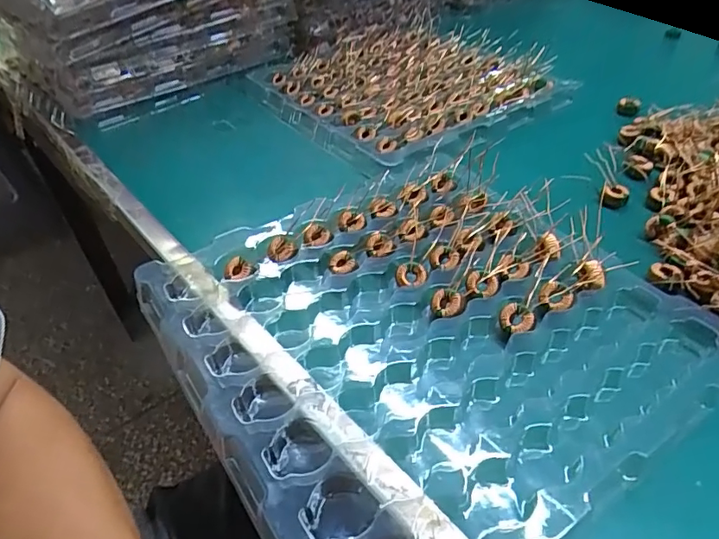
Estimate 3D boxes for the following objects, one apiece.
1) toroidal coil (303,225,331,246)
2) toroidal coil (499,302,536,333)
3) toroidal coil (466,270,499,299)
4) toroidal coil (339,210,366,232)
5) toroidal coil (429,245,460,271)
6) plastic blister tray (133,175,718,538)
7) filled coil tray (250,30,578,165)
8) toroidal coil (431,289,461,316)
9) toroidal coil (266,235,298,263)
[{"bbox_3d":[-0.032,-0.026,0.389,0.019,0.005,0.021,18,47,20],"label":"toroidal coil"},{"bbox_3d":[0.101,0.029,0.326,0.019,0.008,0.023,-5,44,-3],"label":"toroidal coil"},{"bbox_3d":[0.084,0.011,0.349,0.021,0.006,0.020,8,45,10],"label":"toroidal coil"},{"bbox_3d":[-0.006,-0.038,0.411,0.022,0.009,0.020,-2,44,-1],"label":"toroidal coil"},{"bbox_3d":[0.062,-0.007,0.373,0.020,0.006,0.021,-1,44,1],"label":"toroidal coil"},{"bbox_3d":[0.039,0.032,0.331,0.281,0.019,0.286,-26,49,-24],"label":"plastic blister tray"},{"bbox_3d":[0.057,-0.235,0.637,0.292,0.024,0.318,-28,50,-25],"label":"filled coil tray"},{"bbox_3d":[0.057,0.020,0.337,0.018,0.008,0.019,-1,44,1],"label":"toroidal coil"},{"bbox_3d":[-0.057,-0.015,0.380,0.022,0.006,0.027,-16,45,-14],"label":"toroidal coil"}]

